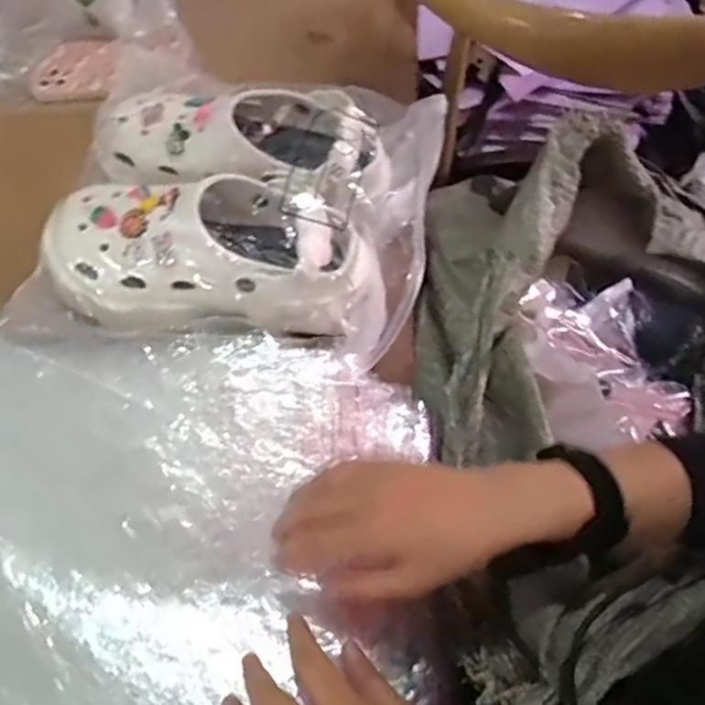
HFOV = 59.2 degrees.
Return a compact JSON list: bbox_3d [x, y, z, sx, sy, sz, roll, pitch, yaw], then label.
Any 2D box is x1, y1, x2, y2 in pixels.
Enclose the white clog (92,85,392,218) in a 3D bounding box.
[{"bbox_3d":[-0.101,-0.189,0.551,0.242,0.077,0.118,17,65,9],"label":"white clog"}]

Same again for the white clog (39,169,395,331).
[{"bbox_3d":[-0.117,-0.085,0.507,0.281,0.091,0.107,1,63,1],"label":"white clog"}]

